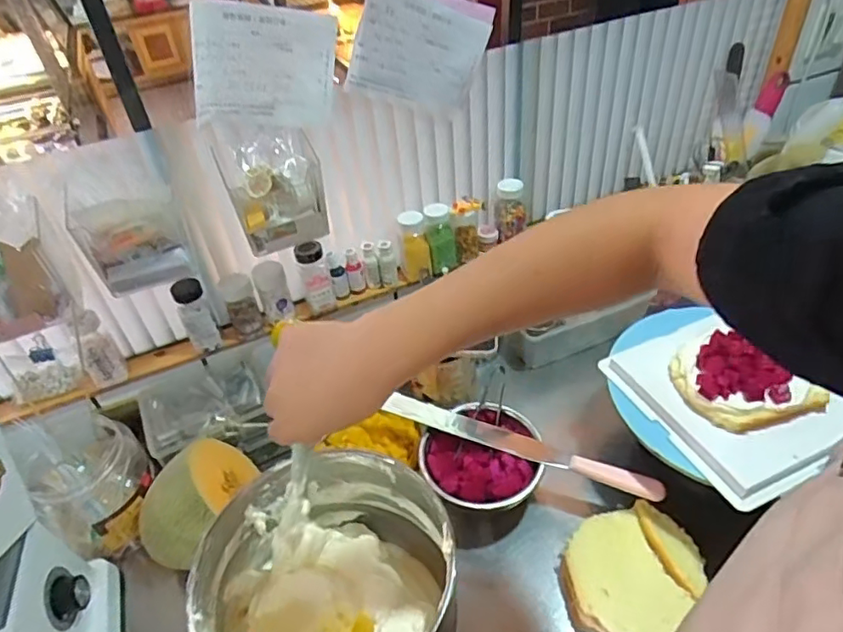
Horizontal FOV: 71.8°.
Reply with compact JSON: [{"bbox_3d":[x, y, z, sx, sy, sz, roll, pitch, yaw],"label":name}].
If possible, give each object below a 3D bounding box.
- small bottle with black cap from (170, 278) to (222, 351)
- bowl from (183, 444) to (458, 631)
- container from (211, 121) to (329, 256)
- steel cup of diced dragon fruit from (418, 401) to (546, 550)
[{"bbox_3d":[-0.304,0.000,0.787,0.040,0.104,0.032,-27,46,-23],"label":"small bottle with black cap"},{"bbox_3d":[-0.081,0.248,0.548,0.217,0.162,0.205,-3,41,3],"label":"bowl"},{"bbox_3d":[-0.183,-0.161,0.719,0.116,0.125,0.084,-14,42,-9],"label":"container"},{"bbox_3d":[0.080,0.203,0.755,0.149,0.090,0.142,-3,41,3],"label":"steel cup of diced dragon fruit"}]

